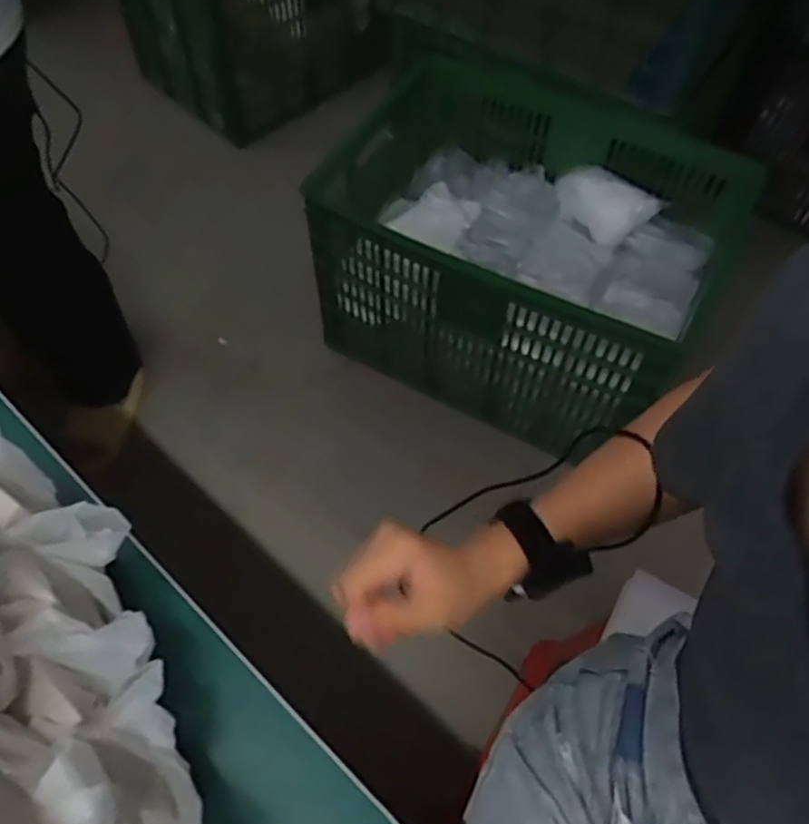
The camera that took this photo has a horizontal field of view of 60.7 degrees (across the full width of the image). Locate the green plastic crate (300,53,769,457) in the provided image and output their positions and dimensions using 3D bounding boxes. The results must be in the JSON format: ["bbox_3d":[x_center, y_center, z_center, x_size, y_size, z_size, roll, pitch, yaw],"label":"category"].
[{"bbox_3d":[0.203,-0.324,1.347,0.696,0.386,0.546,26,61,14],"label":"green plastic crate"}]

